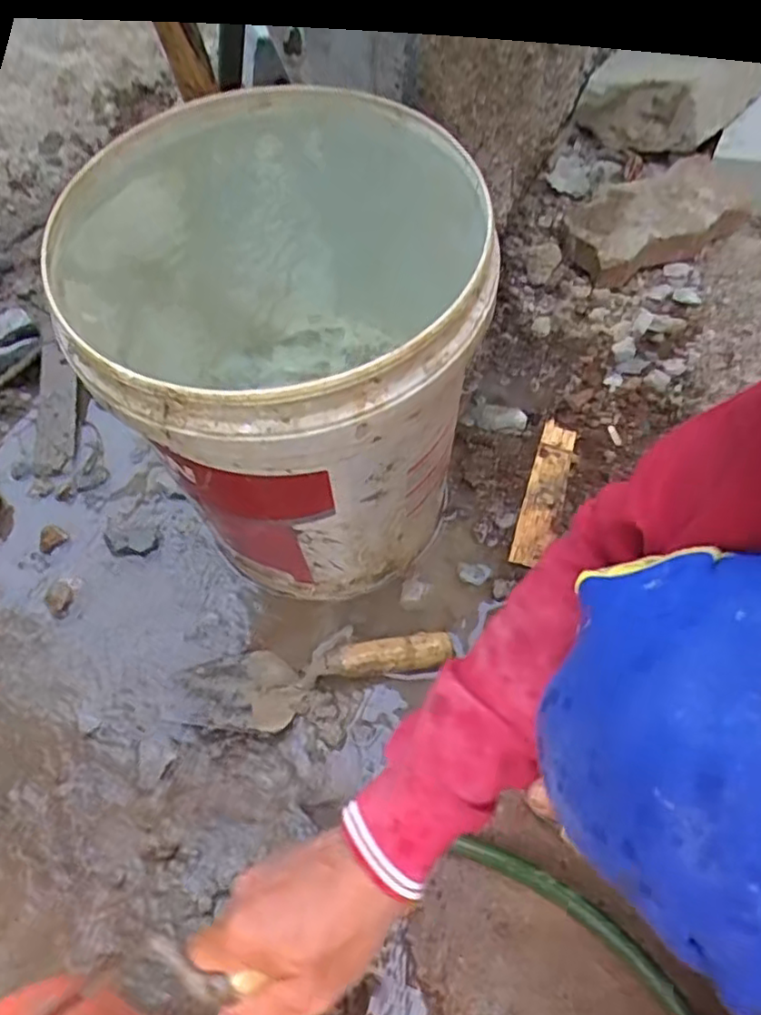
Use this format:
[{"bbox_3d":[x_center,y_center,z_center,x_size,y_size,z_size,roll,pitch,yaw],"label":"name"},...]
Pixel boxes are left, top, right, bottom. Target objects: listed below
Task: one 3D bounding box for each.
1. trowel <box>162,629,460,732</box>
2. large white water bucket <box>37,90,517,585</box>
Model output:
[{"bbox_3d":[-0.063,0.166,0.648,0.272,0.042,0.084,-6,61,-2],"label":"trowel"},{"bbox_3d":[-0.073,-0.098,0.604,0.292,0.378,0.291,-1,60,2],"label":"large white water bucket"}]

